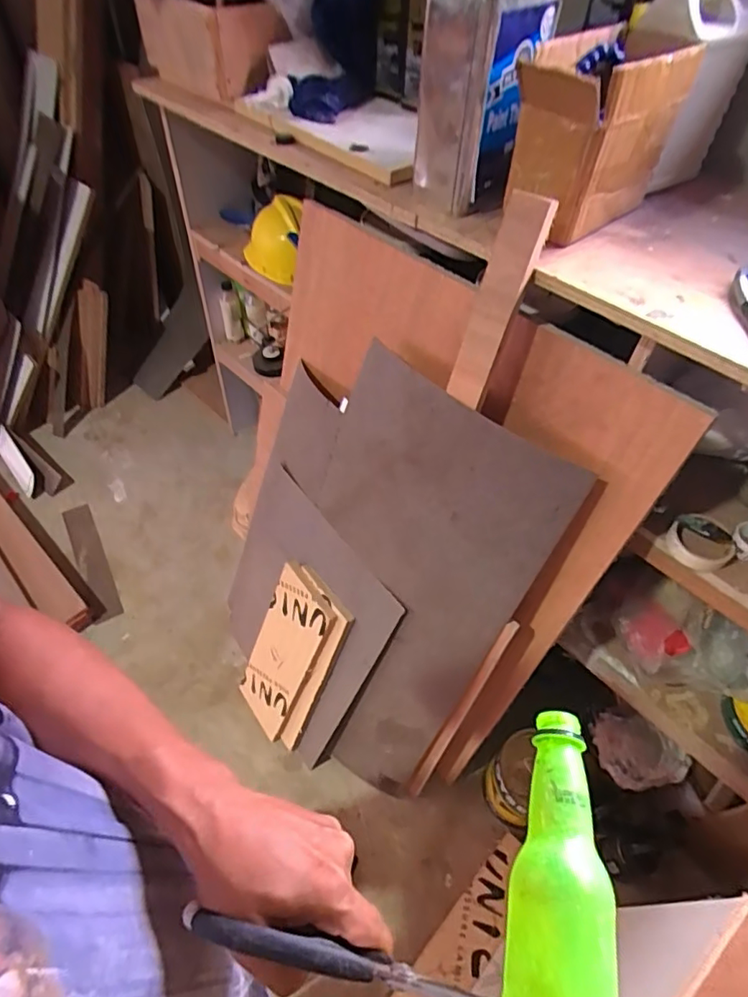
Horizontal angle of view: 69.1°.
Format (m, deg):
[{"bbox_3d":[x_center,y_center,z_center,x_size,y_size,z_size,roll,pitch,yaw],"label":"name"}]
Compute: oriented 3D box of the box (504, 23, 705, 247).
[{"bbox_3d":[0.281,-0.459,0.695,0.241,0.180,0.122,-34,59,-26],"label":"box"}]

